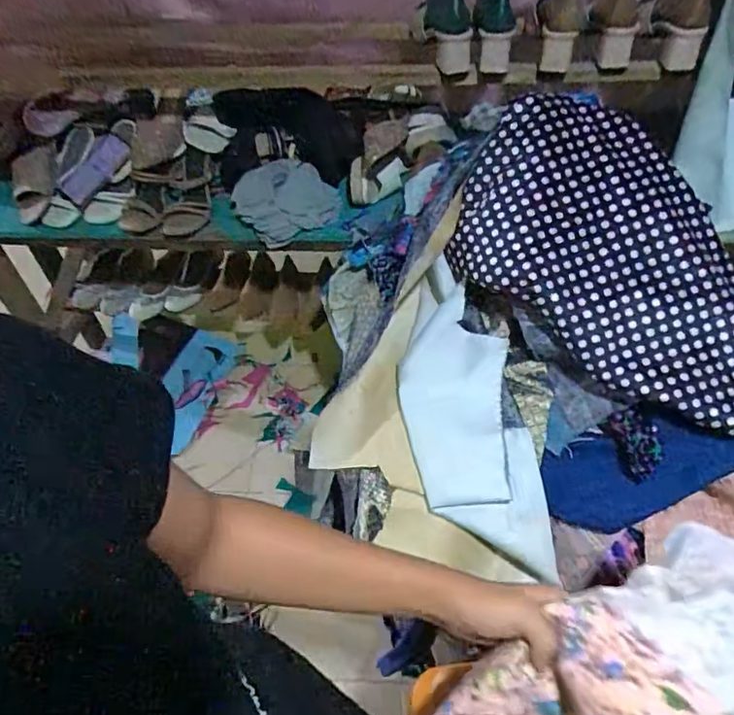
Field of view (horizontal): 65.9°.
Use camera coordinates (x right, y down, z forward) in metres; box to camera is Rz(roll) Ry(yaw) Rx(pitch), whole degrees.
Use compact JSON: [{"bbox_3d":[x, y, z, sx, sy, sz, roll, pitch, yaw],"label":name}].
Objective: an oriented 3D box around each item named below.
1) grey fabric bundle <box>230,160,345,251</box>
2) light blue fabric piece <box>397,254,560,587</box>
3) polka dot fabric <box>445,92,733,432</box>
[{"bbox_3d":[-0.163,-0.312,1.122,0.178,0.088,0.163,-26,56,-15],"label":"grey fabric bundle"},{"bbox_3d":[0.132,0.081,0.785,0.153,0.046,0.428,-14,71,-6],"label":"light blue fabric piece"},{"bbox_3d":[0.358,-0.125,0.766,0.522,0.090,0.306,43,84,7],"label":"polka dot fabric"}]

